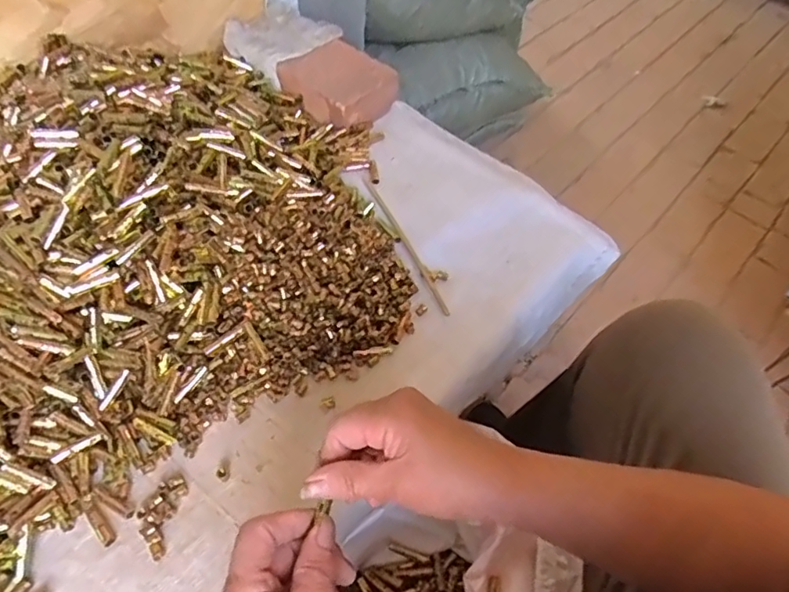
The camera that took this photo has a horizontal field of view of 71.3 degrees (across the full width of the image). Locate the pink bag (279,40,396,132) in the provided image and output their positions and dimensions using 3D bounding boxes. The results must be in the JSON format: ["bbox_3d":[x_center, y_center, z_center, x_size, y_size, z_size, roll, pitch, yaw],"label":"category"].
[{"bbox_3d":[-0.073,-0.288,0.752,0.128,0.053,0.118,32,58,17],"label":"pink bag"}]

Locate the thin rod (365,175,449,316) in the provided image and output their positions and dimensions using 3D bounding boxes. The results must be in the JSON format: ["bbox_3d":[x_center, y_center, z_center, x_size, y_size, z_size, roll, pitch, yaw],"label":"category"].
[{"bbox_3d":[0.012,-0.063,0.632,0.012,0.006,0.217,-19,59,-17],"label":"thin rod"}]

